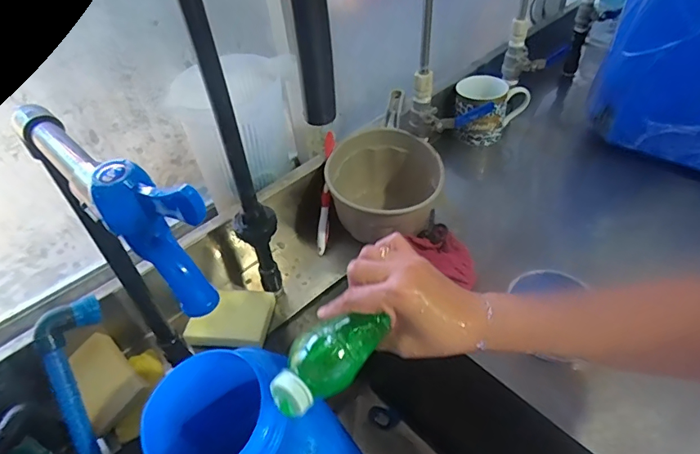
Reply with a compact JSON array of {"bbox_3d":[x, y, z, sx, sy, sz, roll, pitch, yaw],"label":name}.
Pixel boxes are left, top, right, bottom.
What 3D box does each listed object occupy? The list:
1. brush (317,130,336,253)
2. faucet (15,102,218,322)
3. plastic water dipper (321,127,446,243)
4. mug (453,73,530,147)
[{"bbox_3d":[-0.036,-0.052,0.702,0.019,0.021,0.185,3,85,10],"label":"brush"},{"bbox_3d":[-0.098,-0.003,0.237,0.036,0.108,0.041,-11,35,37],"label":"faucet"},{"bbox_3d":[0.052,-0.048,0.706,0.159,0.116,0.165,-4,44,4],"label":"plastic water dipper"},{"bbox_3d":[0.254,-0.205,0.852,0.127,0.114,0.091,9,46,16],"label":"mug"}]

